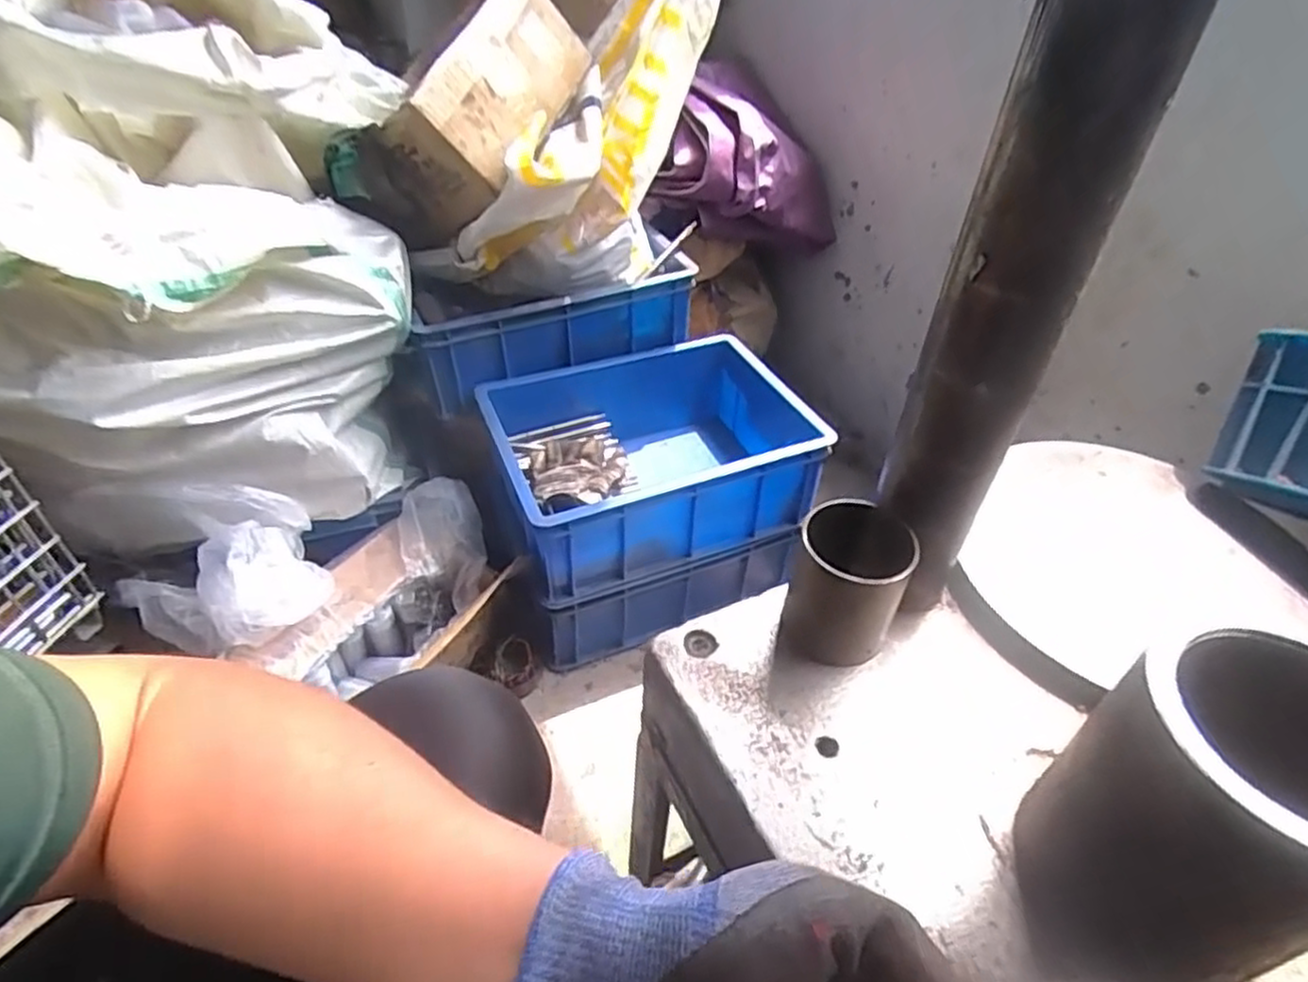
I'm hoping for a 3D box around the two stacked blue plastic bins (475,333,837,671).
[{"bbox_3d":[0.009,-0.009,1.027,0.421,0.262,0.292,-14,45,-18],"label":"two stacked blue plastic bins"}]

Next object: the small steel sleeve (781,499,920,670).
[{"bbox_3d":[0.124,0.058,0.468,0.067,0.086,0.079,17,44,14],"label":"small steel sleeve"}]

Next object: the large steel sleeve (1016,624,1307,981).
[{"bbox_3d":[0.250,0.148,0.326,0.111,0.146,0.099,-14,45,-19],"label":"large steel sleeve"}]

